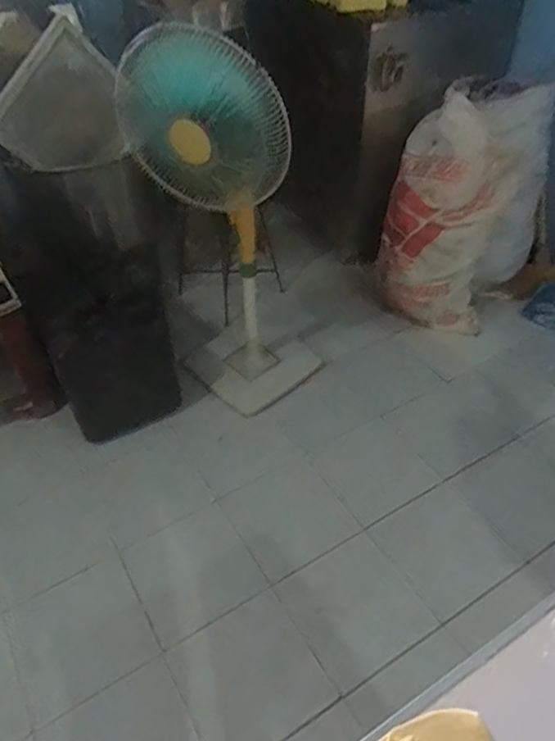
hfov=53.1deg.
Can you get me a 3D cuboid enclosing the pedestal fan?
[{"bbox_3d":[-0.139,-0.399,1.638,0.465,1.075,0.362,33,55,31],"label":"pedestal fan"}]

